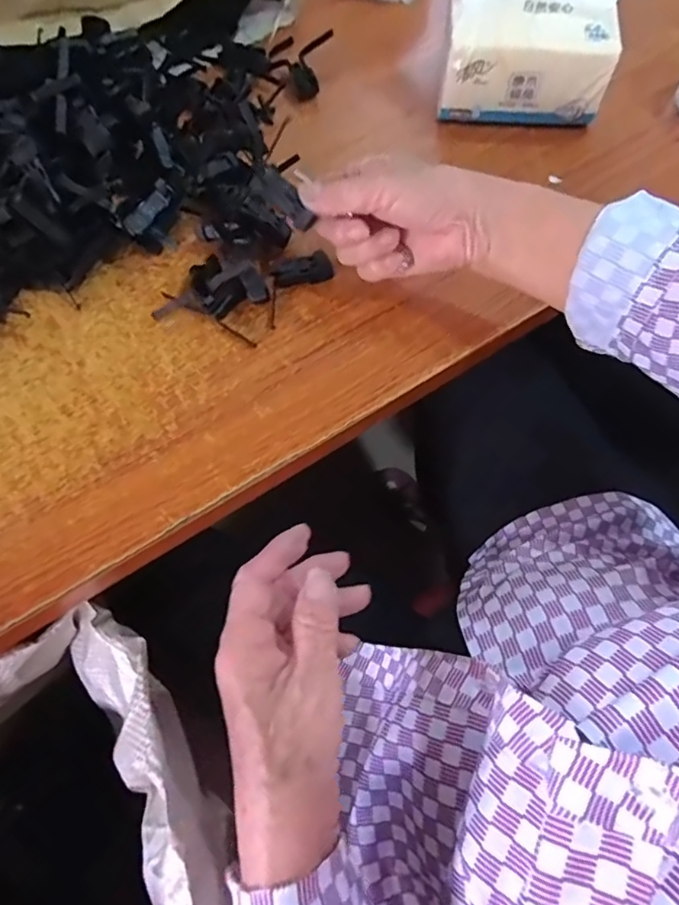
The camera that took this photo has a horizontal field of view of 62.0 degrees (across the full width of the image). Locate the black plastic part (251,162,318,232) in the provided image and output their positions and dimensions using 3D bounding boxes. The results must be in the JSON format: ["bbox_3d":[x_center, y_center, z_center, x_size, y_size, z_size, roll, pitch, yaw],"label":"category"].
[{"bbox_3d":[-0.036,-0.171,0.373,0.048,0.023,0.010,37,48,-10],"label":"black plastic part"}]

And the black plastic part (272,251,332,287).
[{"bbox_3d":[-0.029,-0.141,0.439,0.048,0.014,0.021,-20,70,-7],"label":"black plastic part"}]

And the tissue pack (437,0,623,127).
[{"bbox_3d":[0.158,-0.349,0.453,0.132,0.133,0.085,8,69,3],"label":"tissue pack"}]

